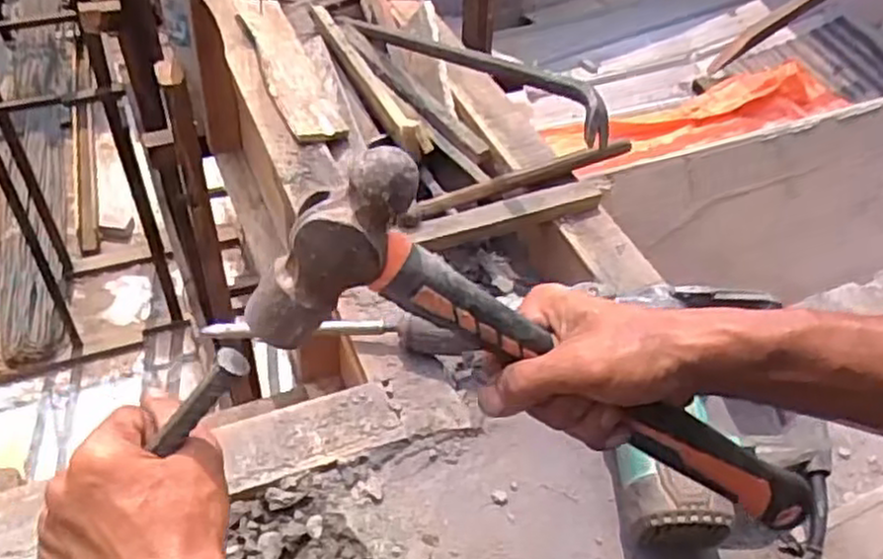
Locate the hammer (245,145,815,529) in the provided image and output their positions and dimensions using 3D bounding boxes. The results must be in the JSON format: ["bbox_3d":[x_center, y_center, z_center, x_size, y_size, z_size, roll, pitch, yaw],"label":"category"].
[{"bbox_3d":[0.077,0.058,0.410,0.355,0.107,0.043,29,44,-19],"label":"hammer"}]

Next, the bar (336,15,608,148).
[{"bbox_3d":[0.013,-0.271,0.906,0.053,0.046,0.601,-19,32,-23],"label":"bar"}]

